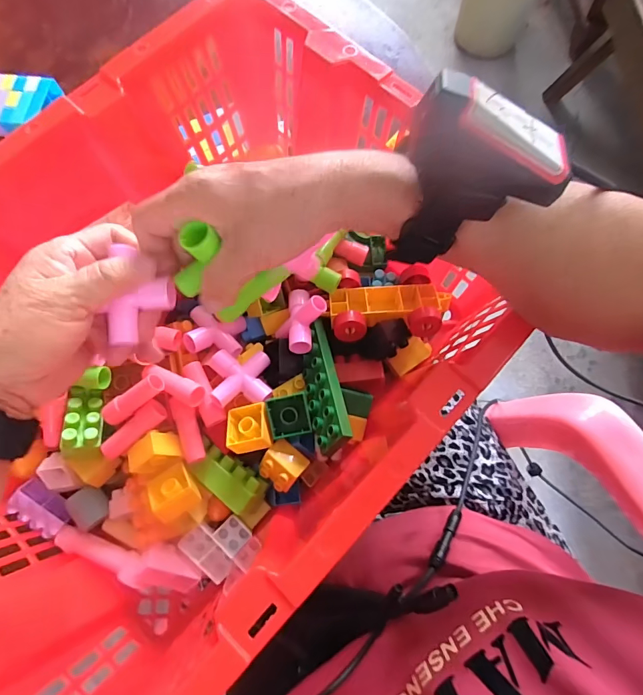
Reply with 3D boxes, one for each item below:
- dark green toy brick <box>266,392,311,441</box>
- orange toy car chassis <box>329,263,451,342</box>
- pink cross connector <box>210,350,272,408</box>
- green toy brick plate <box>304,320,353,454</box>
[{"bbox_3d":[-0.026,0.055,0.331,0.032,0.017,0.032,-10,74,-2],"label":"dark green toy brick"},{"bbox_3d":[0.060,-0.041,0.368,0.102,0.031,0.069,-3,74,0],"label":"orange toy car chassis"},{"bbox_3d":[-0.067,0.024,0.349,0.046,0.017,0.046,-7,74,-1],"label":"pink cross connector"},{"bbox_3d":[0.000,0.030,0.339,0.032,0.015,0.110,-43,46,29],"label":"green toy brick plate"}]

